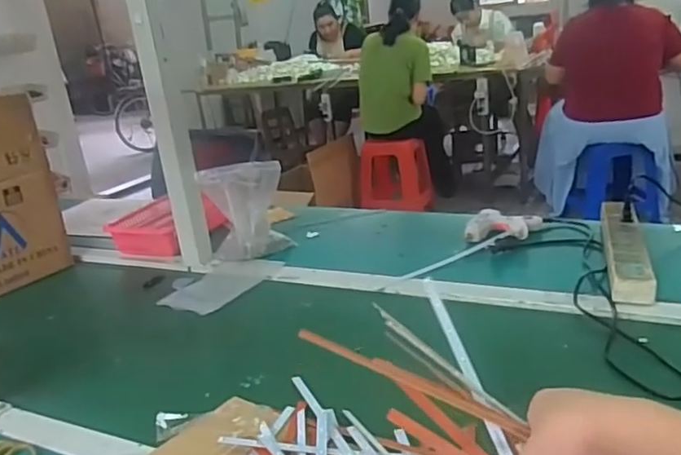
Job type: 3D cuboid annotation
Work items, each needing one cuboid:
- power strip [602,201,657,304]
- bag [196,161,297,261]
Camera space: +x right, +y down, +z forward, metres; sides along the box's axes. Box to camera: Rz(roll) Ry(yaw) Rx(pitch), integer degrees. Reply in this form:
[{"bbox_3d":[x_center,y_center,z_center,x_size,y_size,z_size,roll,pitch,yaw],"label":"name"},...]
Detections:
[{"bbox_3d":[0.420,0.032,0.898,0.060,0.049,0.302,0,20,20],"label":"power strip"},{"bbox_3d":[-0.163,-0.025,1.076,0.143,0.164,0.079,-10,19,-10],"label":"bag"}]

